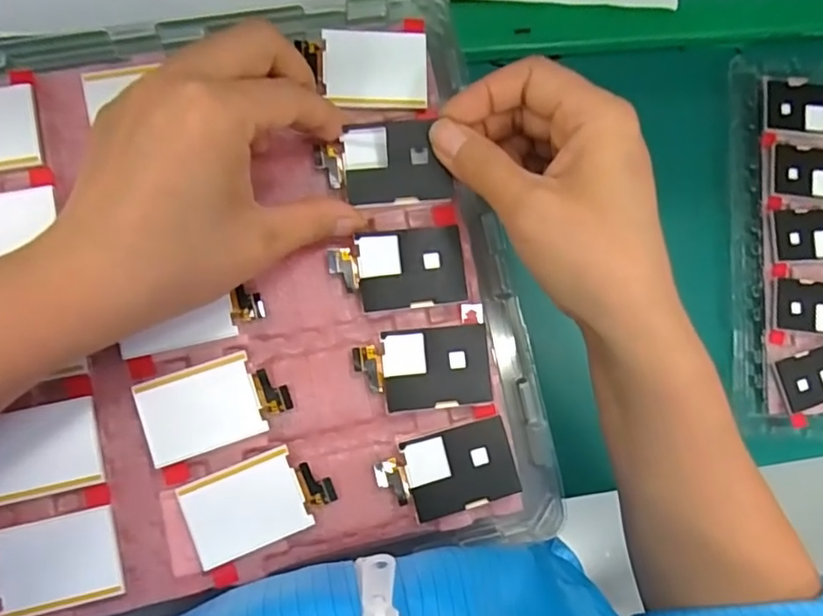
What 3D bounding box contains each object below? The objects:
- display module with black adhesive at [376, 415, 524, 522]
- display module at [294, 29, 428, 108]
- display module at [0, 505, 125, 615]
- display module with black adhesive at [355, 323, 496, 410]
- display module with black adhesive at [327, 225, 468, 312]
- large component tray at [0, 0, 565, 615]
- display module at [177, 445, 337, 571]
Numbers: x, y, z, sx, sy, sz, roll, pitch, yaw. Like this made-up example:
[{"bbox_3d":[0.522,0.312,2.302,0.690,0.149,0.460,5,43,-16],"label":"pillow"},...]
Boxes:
[{"bbox_3d":[0.016,0.070,0.244,0.057,0.005,0.034,-14,86,-7],"label":"display module with black adhesive"},{"bbox_3d":[-0.020,-0.108,0.256,0.054,0.004,0.034,-1,85,-6],"label":"display module"},{"bbox_3d":[-0.144,0.101,0.223,0.057,0.006,0.035,-11,86,-7],"label":"display module"},{"bbox_3d":[0.005,0.026,0.247,0.057,0.006,0.034,-4,85,-7],"label":"display module with black adhesive"},{"bbox_3d":[-0.006,-0.017,0.250,0.057,0.004,0.034,-6,85,-7],"label":"display module with black adhesive"},{"bbox_3d":[-0.119,0.003,0.244,0.332,0.038,0.263,-13,86,-7],"label":"large component tray"},{"bbox_3d":[-0.063,0.080,0.235,0.057,0.004,0.034,-21,87,-7],"label":"display module"}]

